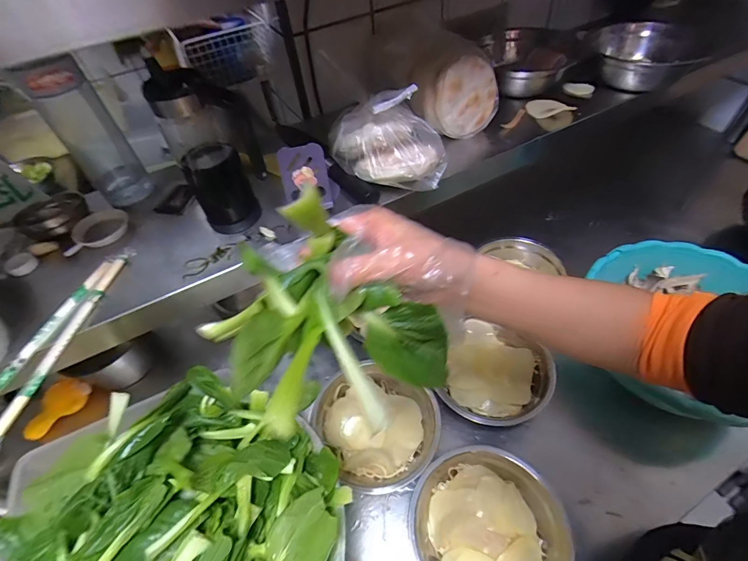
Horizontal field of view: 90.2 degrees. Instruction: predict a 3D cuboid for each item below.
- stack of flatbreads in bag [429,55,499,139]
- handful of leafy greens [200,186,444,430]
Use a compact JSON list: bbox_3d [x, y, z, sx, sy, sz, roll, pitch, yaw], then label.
[{"bbox_3d":[0.139,-0.276,0.561,0.112,0.100,0.039,-24,53,-14],"label":"stack of flatbreads in bag"},{"bbox_3d":[-0.028,0.033,0.245,0.120,0.115,0.128,-3,51,3],"label":"handful of leafy greens"}]

